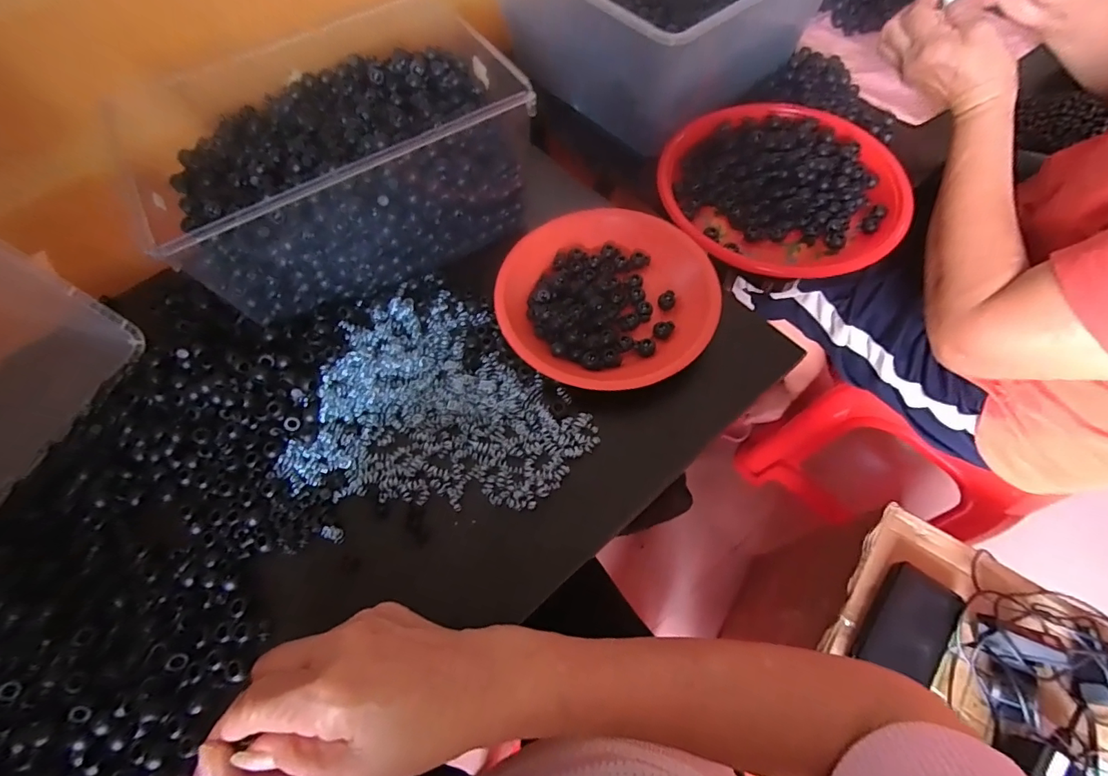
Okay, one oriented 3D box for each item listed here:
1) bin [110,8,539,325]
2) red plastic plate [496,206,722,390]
[{"bbox_3d":[-0.196,-0.225,0.444,0.290,0.112,0.244,-29,68,-11],"label":"bin"},{"bbox_3d":[0.046,-0.084,0.437,0.188,0.028,0.174,-1,64,2],"label":"red plastic plate"}]

